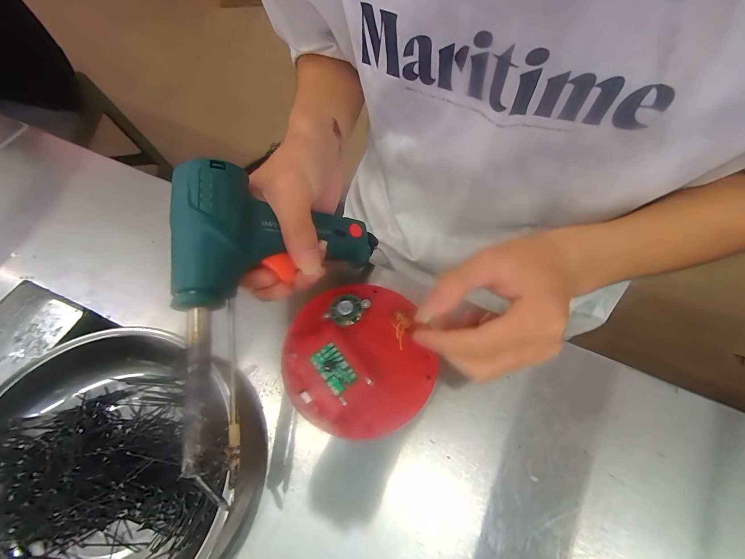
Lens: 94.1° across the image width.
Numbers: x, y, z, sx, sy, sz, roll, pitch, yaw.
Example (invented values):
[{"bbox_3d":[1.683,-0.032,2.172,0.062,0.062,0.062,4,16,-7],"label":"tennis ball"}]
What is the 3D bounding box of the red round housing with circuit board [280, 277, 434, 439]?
[{"bbox_3d":[-0.014,0.060,0.279,0.111,0.026,0.123,-19,63,-9],"label":"red round housing with circuit board"}]

